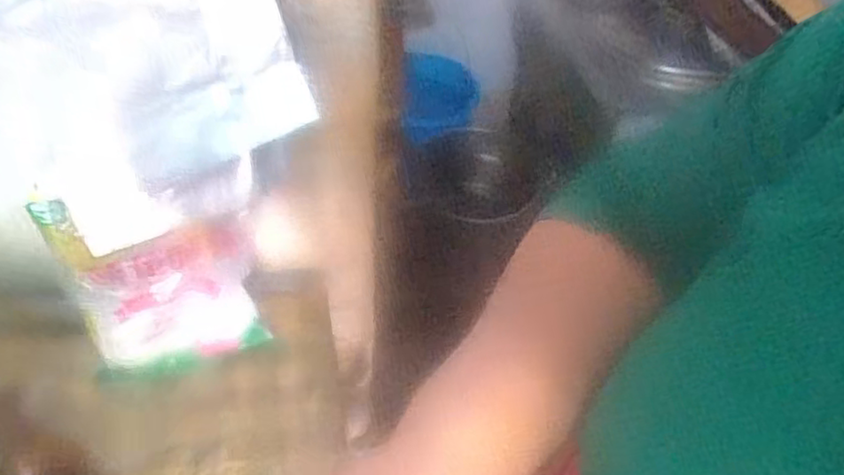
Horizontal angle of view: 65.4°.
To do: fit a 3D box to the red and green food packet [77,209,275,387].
[{"bbox_3d":[-0.256,0.067,0.686,0.173,0.166,0.049,-15,48,-21],"label":"red and green food packet"}]

